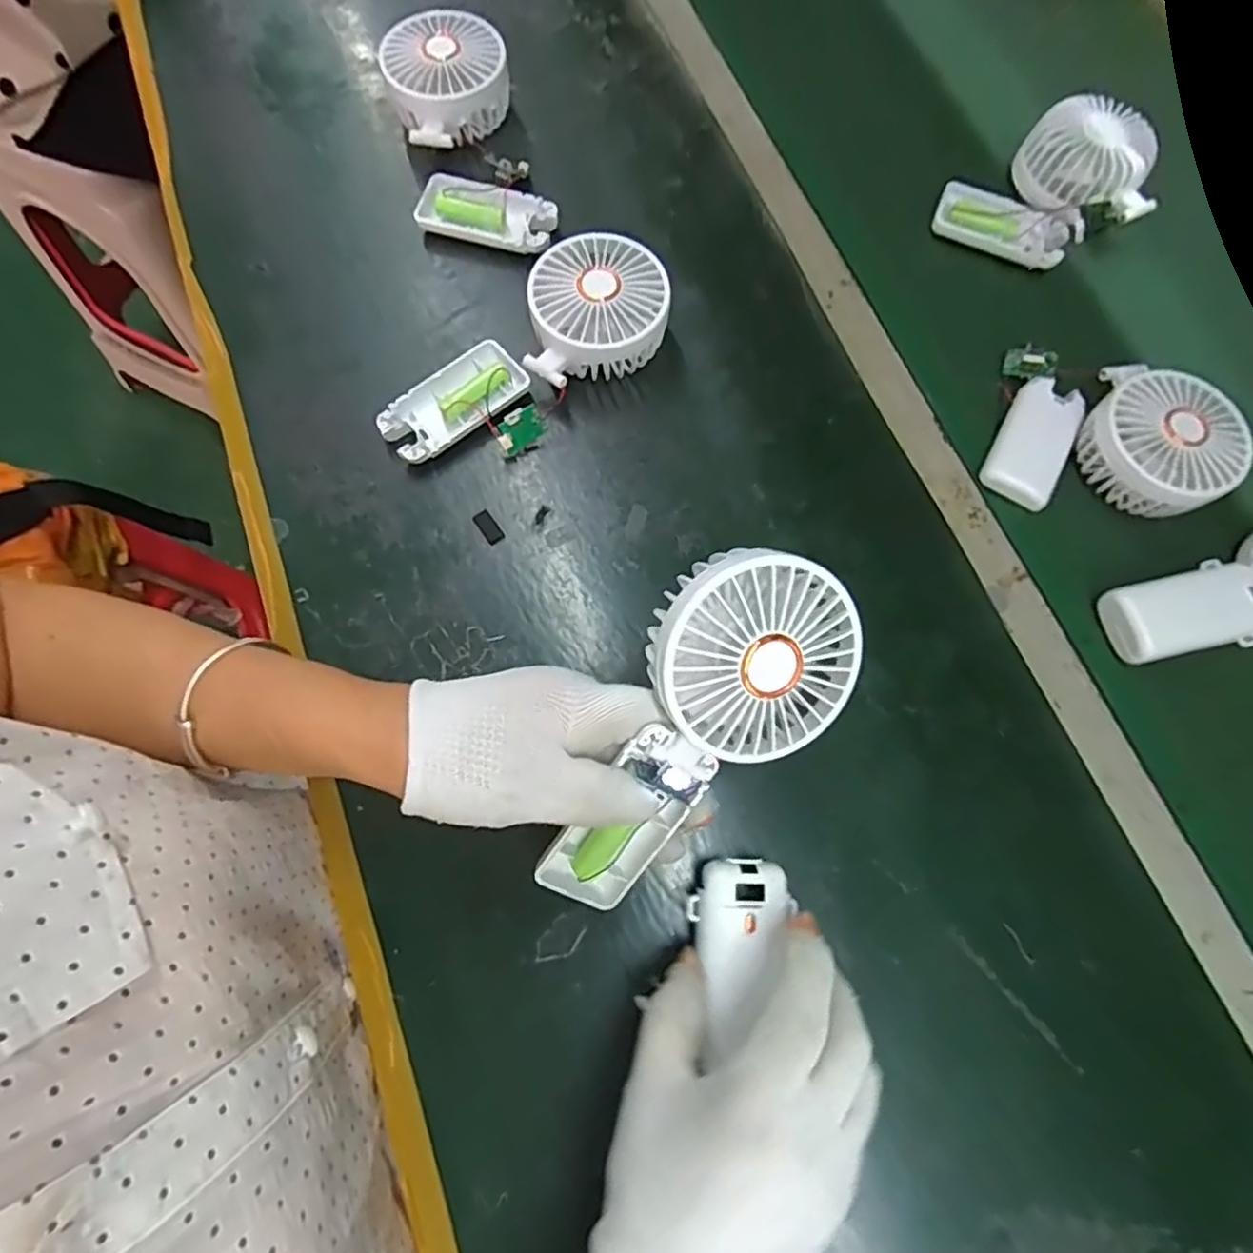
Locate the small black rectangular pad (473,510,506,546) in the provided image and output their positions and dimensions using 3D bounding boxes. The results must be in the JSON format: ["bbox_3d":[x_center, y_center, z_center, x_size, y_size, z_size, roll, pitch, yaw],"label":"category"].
[{"bbox_3d":[-0.085,-0.062,0.402,0.012,0.004,0.023,-35,77,-11],"label":"small black rectangular pad"}]

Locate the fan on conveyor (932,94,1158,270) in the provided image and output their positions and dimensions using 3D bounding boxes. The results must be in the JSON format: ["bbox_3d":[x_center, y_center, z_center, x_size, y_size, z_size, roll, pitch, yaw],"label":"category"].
[{"bbox_3d":[0.310,-0.318,0.472,0.137,0.046,0.099,-36,77,-11],"label":"fan on conveyor"}]

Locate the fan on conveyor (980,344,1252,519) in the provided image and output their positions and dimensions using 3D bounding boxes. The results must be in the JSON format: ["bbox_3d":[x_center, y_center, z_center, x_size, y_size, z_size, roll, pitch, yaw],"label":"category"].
[{"bbox_3d":[0.312,-0.125,0.414,0.134,0.035,0.106,16,73,3],"label":"fan on conveyor"}]

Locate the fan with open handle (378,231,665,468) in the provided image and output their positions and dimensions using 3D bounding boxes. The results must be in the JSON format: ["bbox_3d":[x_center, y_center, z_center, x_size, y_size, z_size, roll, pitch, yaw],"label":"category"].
[{"bbox_3d":[-0.063,-0.171,0.422,0.202,0.044,0.090,-35,77,2],"label":"fan with open handle"}]

